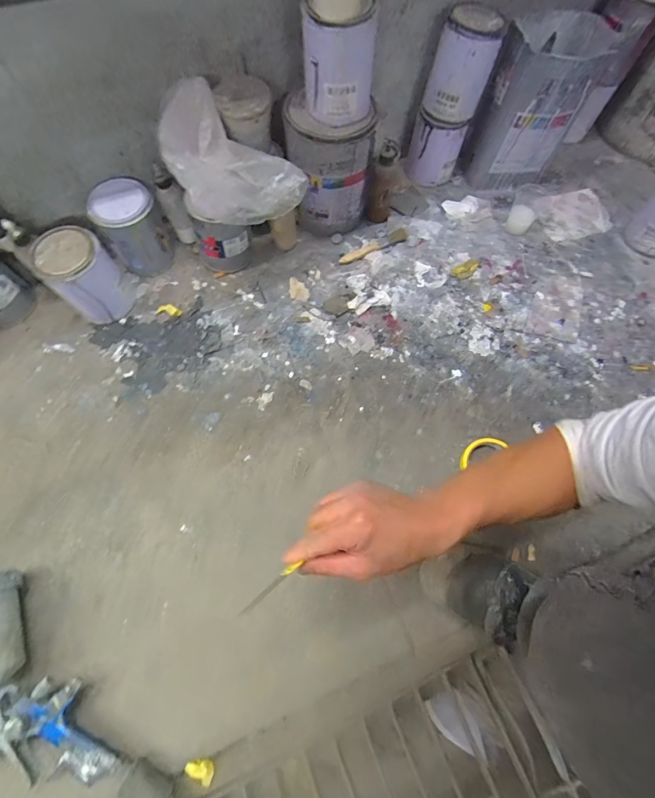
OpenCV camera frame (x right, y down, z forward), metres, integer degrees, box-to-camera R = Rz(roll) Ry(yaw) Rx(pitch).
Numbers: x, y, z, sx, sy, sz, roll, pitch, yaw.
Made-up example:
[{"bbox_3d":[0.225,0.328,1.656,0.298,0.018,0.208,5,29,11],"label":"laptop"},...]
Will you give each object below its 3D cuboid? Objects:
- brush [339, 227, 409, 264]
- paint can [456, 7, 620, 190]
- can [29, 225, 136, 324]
[{"bbox_3d":[0.099,-0.315,0.775,0.159,0.011,0.031,-29,72,-13],"label":"brush"},{"bbox_3d":[0.416,-0.575,0.760,0.200,0.260,0.174,26,70,8],"label":"paint can"},{"bbox_3d":[-0.421,-0.214,0.662,0.109,0.140,0.102,1,68,-2],"label":"can"}]

